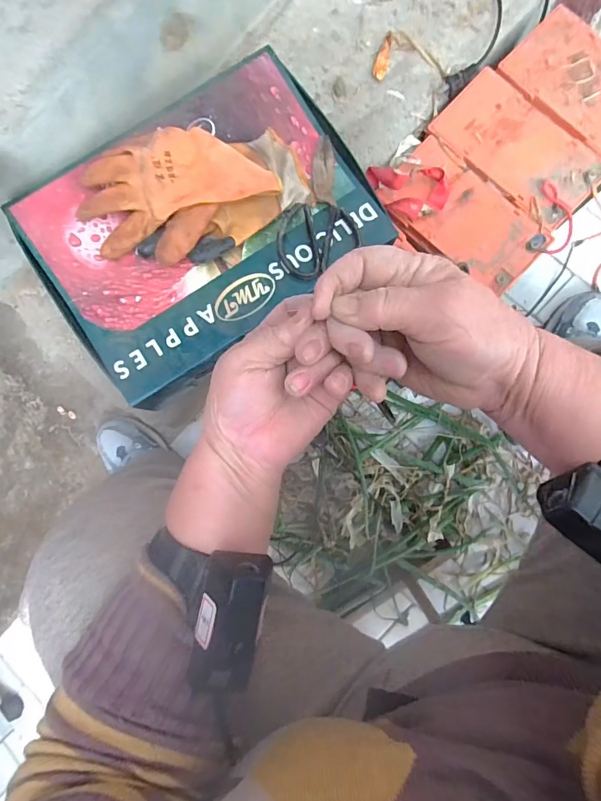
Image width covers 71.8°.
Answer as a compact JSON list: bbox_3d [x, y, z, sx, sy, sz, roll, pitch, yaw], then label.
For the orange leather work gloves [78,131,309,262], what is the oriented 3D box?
[{"bbox_3d":[-0.118,-0.229,0.465,0.247,0.060,0.129,-20,84,4],"label":"orange leather work gloves"}]

